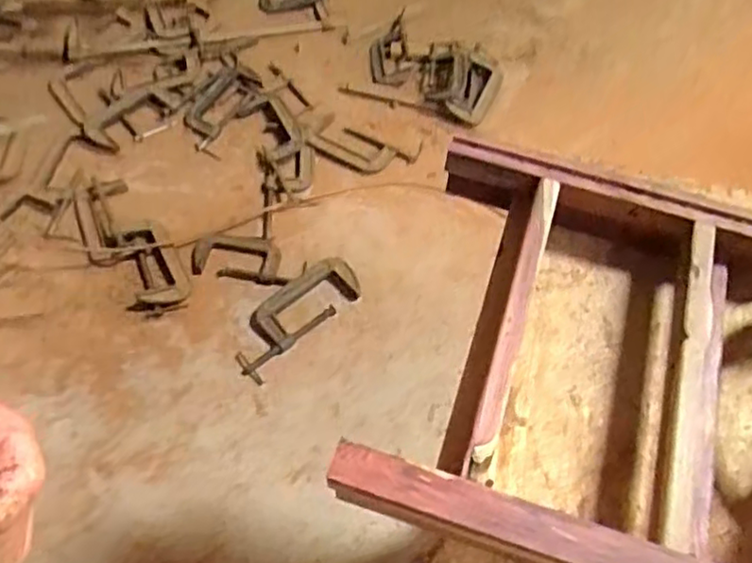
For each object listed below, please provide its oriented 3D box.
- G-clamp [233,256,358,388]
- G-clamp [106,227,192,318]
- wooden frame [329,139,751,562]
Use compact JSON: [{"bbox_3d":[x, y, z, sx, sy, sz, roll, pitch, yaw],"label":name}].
[{"bbox_3d":[-0.176,0.066,1.442,0.325,0.033,0.132,-39,66,-22],"label":"G-clamp"},{"bbox_3d":[-0.507,-0.029,1.497,0.140,0.027,0.241,-18,60,-12],"label":"G-clamp"},{"bbox_3d":[0.173,0.063,0.529,0.321,0.069,0.333,16,59,9],"label":"wooden frame"}]

